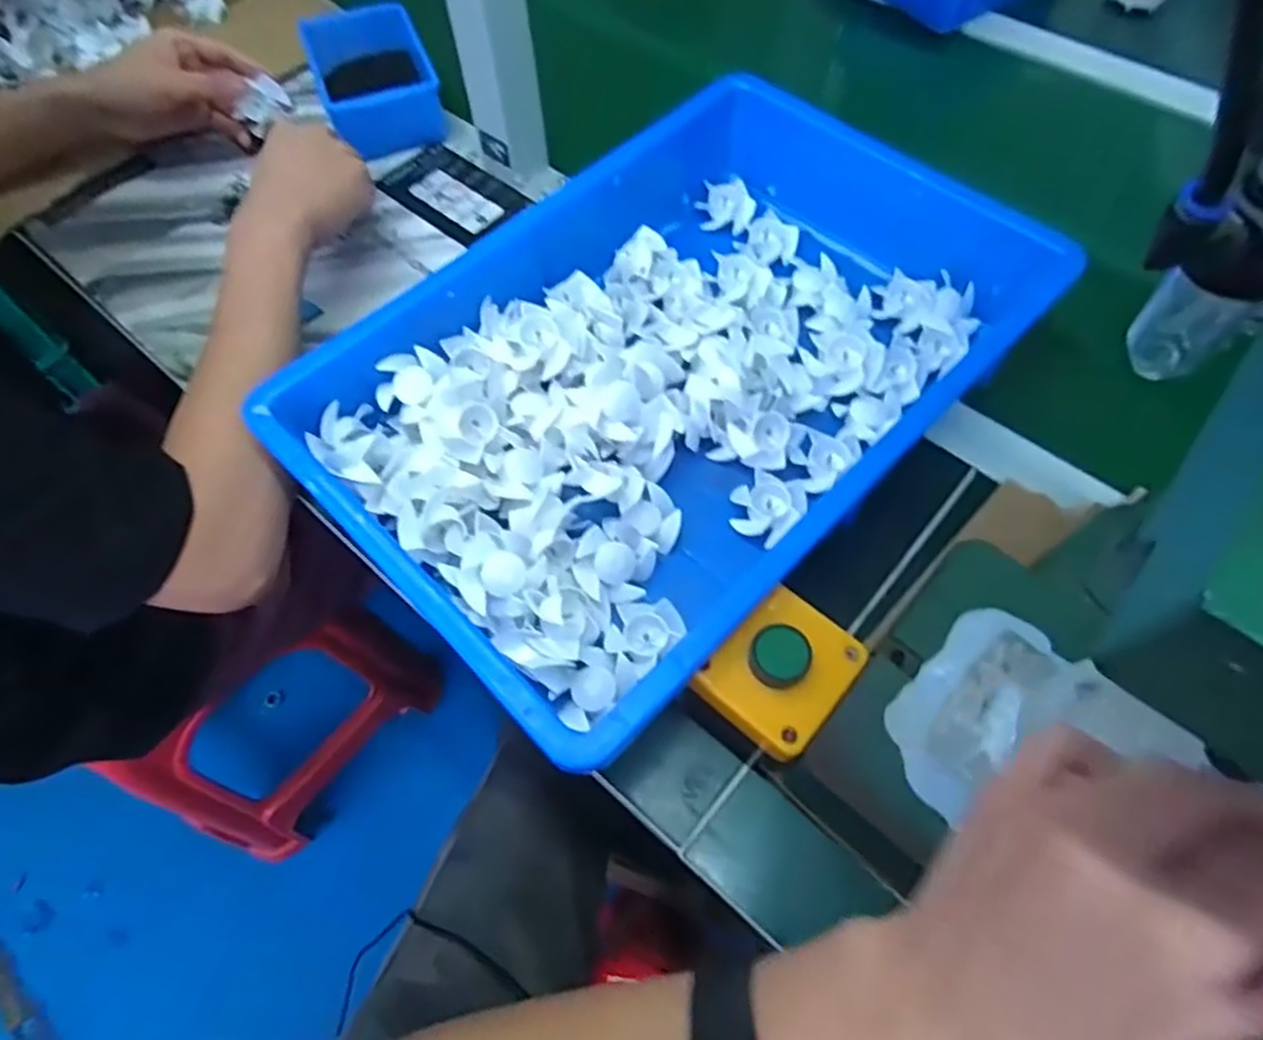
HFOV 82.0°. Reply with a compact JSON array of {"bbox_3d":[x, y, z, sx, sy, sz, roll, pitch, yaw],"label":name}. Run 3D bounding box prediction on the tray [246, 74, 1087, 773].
[{"bbox_3d":[0.027,-0.094,0.463,0.429,0.077,0.291,-41,67,-18],"label":"tray"}]

